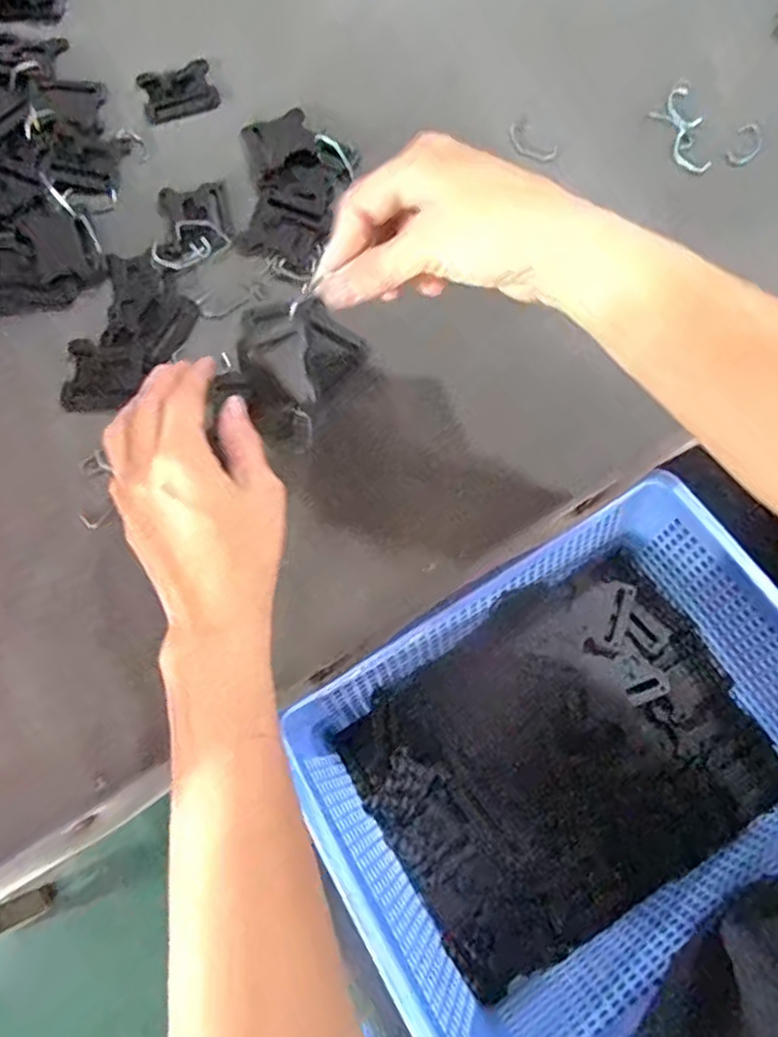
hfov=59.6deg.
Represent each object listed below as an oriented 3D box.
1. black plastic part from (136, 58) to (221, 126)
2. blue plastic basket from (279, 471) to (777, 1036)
[{"bbox_3d":[-0.144,-0.292,0.463,0.050,0.004,0.047,-17,74,-4],"label":"black plastic part"},{"bbox_3d":[0.111,0.143,0.409,0.293,0.095,0.221,-31,75,-8],"label":"blue plastic basket"}]

